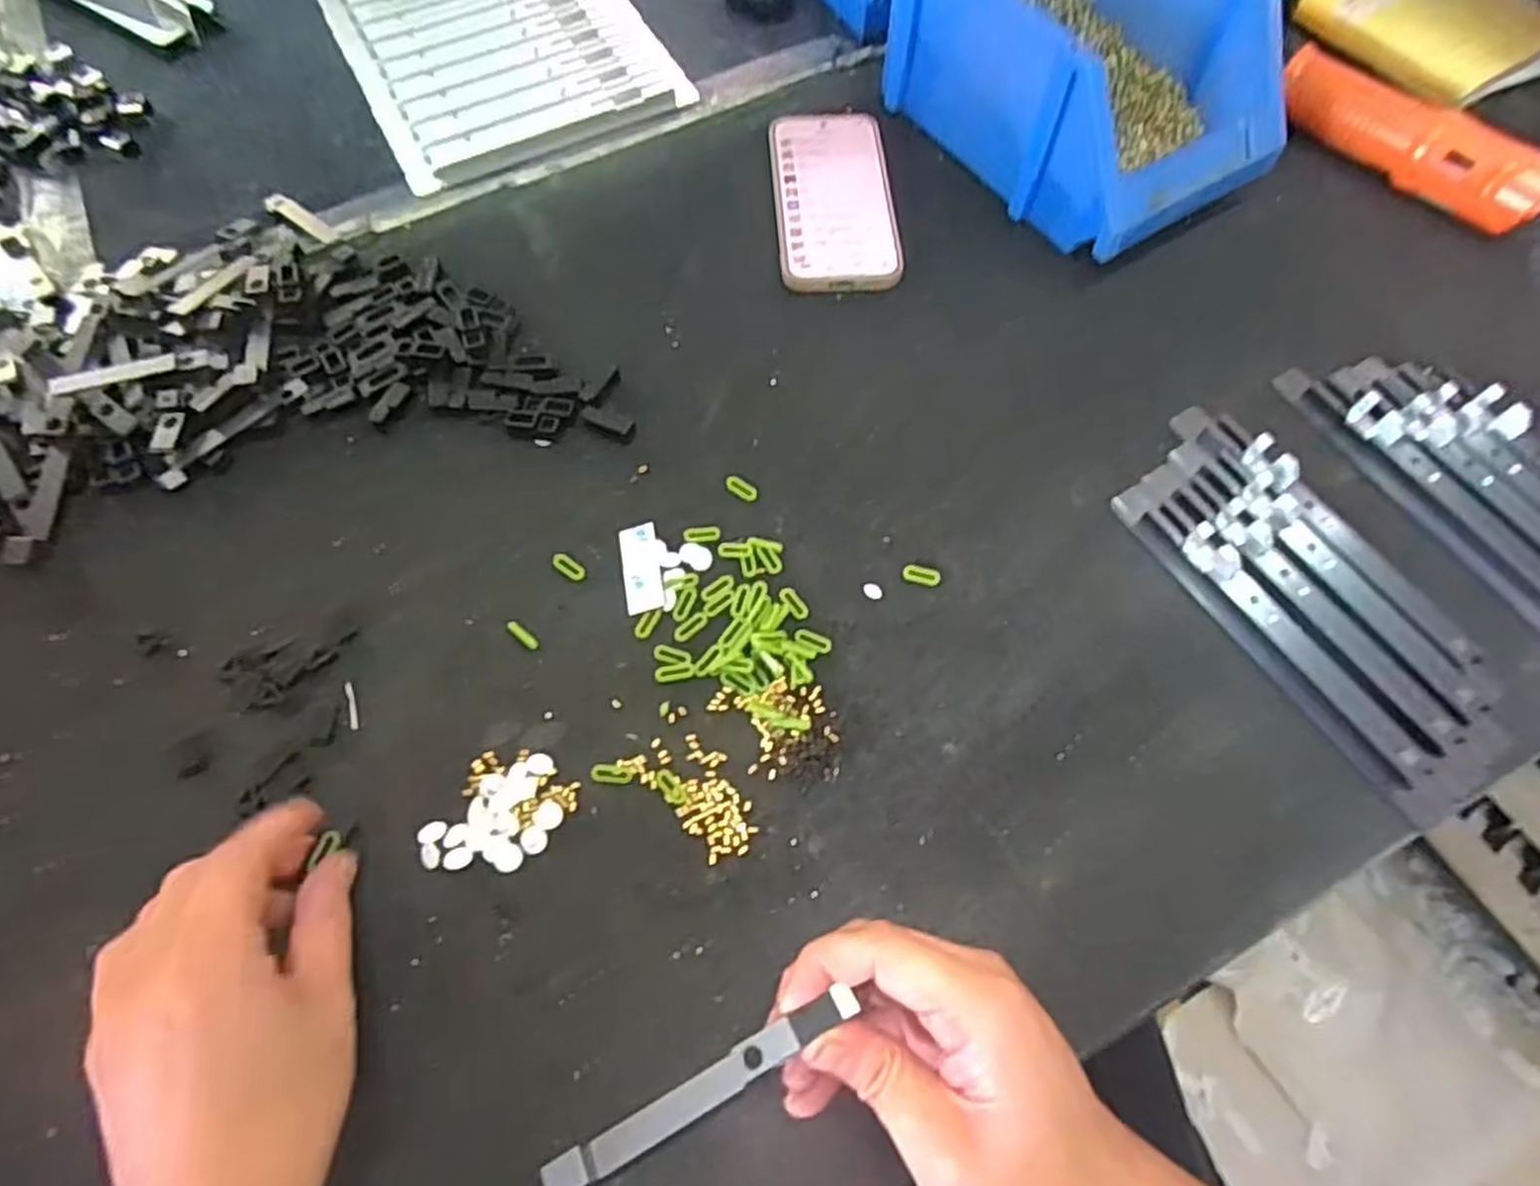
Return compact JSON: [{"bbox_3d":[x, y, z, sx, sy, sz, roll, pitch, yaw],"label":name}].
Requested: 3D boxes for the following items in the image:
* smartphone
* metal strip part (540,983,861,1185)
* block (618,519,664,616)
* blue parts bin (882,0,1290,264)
[{"bbox_3d":[0.043,-0.271,0.537,0.080,0.014,0.160,-4,64,-2],"label":"smartphone"},{"bbox_3d":[-0.023,0.178,0.281,0.122,0.014,0.014,-30,68,-5],"label":"metal strip part"},{"bbox_3d":[-0.069,-0.014,0.419,0.020,0.004,0.051,-10,65,-4],"label":"block"},{"bbox_3d":[0.199,-0.354,0.522,0.149,0.112,0.261,-31,68,-14],"label":"blue parts bin"}]

